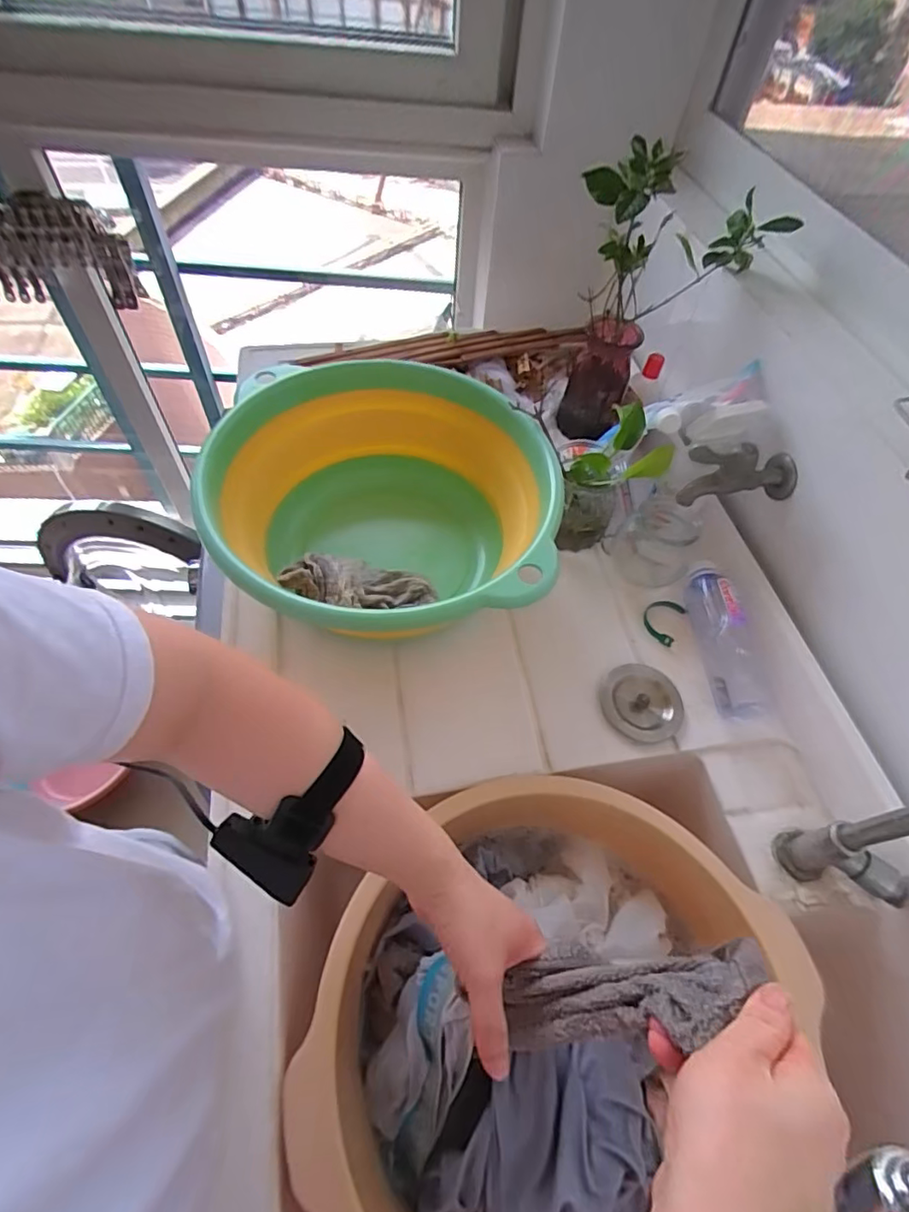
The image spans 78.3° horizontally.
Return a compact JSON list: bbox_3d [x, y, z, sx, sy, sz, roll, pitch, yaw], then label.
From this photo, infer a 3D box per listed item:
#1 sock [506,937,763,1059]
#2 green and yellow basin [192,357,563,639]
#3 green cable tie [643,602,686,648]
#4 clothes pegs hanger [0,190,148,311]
[{"bbox_3d":[0.098,0.238,0.345,0.052,0.176,0.053,22,46,-37],"label":"sock"},{"bbox_3d":[-0.078,-0.097,0.618,0.352,0.148,0.355,2,56,-3],"label":"green and yellow basin"},{"bbox_3d":[0.242,0.017,0.653,0.042,0.010,0.061,27,58,14],"label":"green cable tie"},{"bbox_3d":[-0.755,-0.644,1.027,0.291,0.180,0.078,-1,56,-5],"label":"clothes pegs hanger"}]

